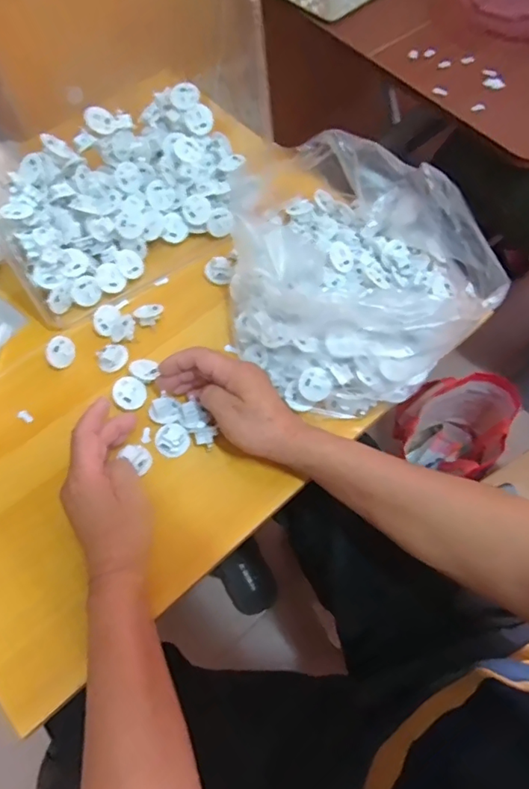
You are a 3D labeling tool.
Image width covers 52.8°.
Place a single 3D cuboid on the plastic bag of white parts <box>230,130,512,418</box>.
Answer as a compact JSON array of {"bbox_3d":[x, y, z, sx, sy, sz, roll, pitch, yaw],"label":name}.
[{"bbox_3d":[0.065,-0.138,0.545,0.237,0.103,0.301,-39,71,-18],"label":"plastic bag of white parts"}]

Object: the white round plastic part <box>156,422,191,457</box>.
[{"bbox_3d":[-0.089,0.044,0.518,0.031,0.016,0.030,0,64,-1],"label":"white round plastic part"}]

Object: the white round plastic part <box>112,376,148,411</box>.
[{"bbox_3d":[-0.134,-0.001,0.532,0.033,0.005,0.033,6,77,-26],"label":"white round plastic part"}]

